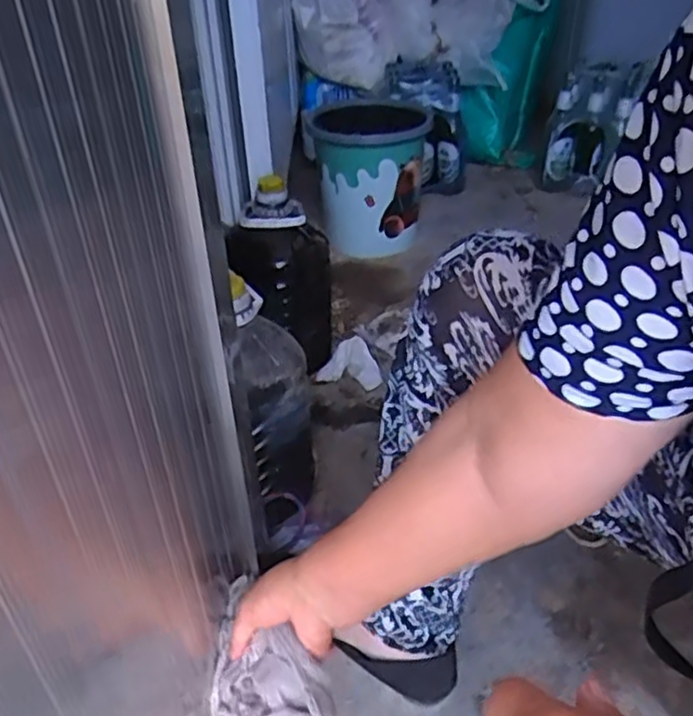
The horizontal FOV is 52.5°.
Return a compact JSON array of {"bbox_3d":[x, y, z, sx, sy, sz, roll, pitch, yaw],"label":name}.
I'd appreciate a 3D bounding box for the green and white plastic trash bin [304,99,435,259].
[{"bbox_3d":[0.049,-0.411,1.557,0.253,0.267,0.287,-6,36,-5],"label":"green and white plastic trash bin"}]

